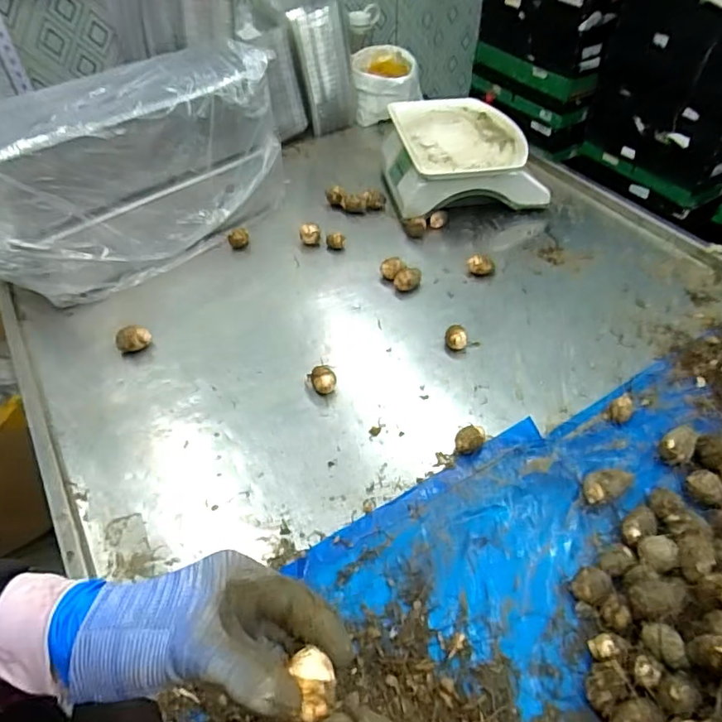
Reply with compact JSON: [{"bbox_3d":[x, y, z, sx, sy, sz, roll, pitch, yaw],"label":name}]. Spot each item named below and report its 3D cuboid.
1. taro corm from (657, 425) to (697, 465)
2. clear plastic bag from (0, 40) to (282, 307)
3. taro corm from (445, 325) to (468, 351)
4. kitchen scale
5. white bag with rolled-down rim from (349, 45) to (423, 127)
[{"bbox_3d":[0.401,0.109,0.690,0.051,0.040,0.037,-36,56,-27],"label":"taro corm"},{"bbox_3d":[-0.380,-0.302,0.930,0.523,0.297,0.182,-33,55,-26],"label":"clear plastic bag"},{"bbox_3d":[0.146,-0.034,0.833,0.032,0.029,0.035,8,48,8],"label":"taro corm"},{"bbox_3d":[0.193,-0.404,1.099,0.283,0.135,0.277,-9,48,-7],"label":"kitchen scale"},{"bbox_3d":[0.064,-0.683,1.372,0.166,0.142,0.198,-1,48,0],"label":"white bag with rolled-down rim"}]

